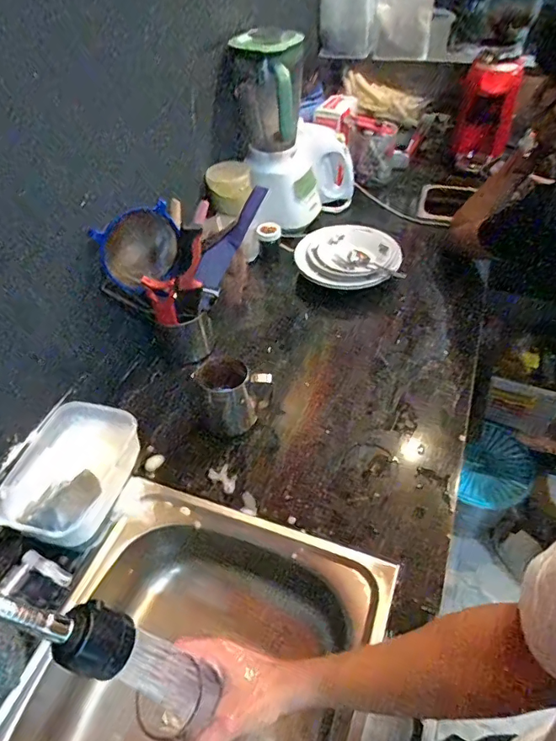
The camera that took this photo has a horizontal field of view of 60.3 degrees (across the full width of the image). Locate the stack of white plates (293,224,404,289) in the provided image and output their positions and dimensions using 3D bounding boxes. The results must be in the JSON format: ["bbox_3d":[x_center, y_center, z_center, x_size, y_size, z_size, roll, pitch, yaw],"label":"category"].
[{"bbox_3d":[0.151,-0.259,1.037,0.217,0.039,0.207,3,48,7],"label":"stack of white plates"}]

